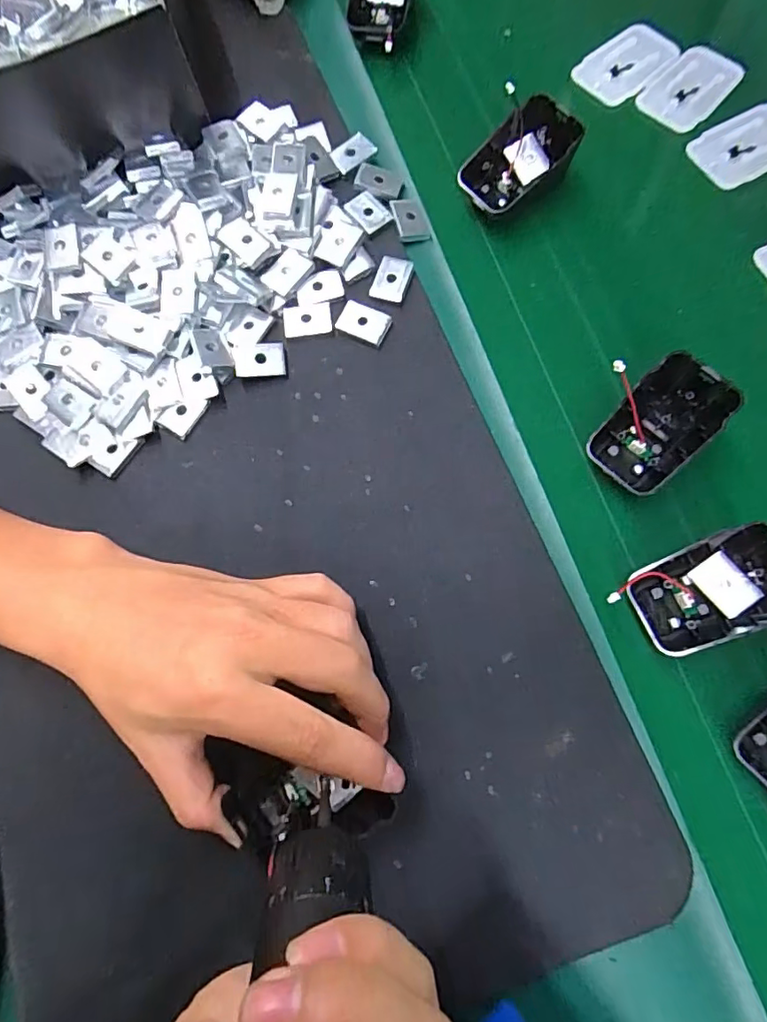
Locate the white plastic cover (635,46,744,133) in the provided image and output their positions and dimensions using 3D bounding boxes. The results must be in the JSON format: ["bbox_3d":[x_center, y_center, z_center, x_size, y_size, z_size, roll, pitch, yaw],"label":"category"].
[{"bbox_3d":[0.206,-0.284,0.368,0.043,0.008,0.068,42,83,16],"label":"white plastic cover"}]

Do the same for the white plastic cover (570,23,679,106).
[{"bbox_3d":[0.169,-0.309,0.380,0.065,0.012,0.045,-44,78,0],"label":"white plastic cover"}]

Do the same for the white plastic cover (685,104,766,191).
[{"bbox_3d":[0.235,-0.237,0.351,0.067,0.007,0.045,-28,73,-1],"label":"white plastic cover"}]

